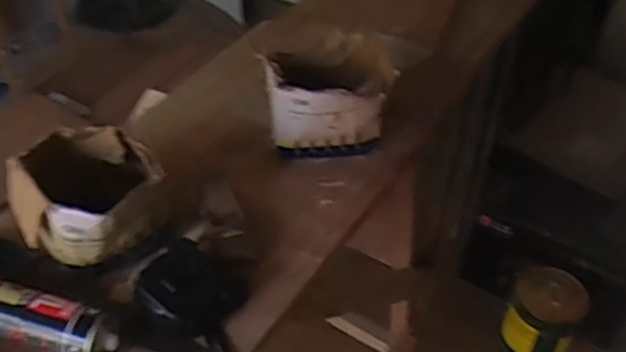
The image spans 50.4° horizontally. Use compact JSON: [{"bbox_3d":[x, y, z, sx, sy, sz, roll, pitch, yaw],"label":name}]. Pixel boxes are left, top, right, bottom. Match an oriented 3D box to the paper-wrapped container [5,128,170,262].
[{"bbox_3d":[-0.221,0.022,0.650,0.124,0.084,0.133,1,42,-1],"label":"paper-wrapped container"}]

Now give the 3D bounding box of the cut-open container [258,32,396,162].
[{"bbox_3d":[0.013,-0.097,0.796,0.136,0.105,0.134,-6,42,-8],"label":"cut-open container"}]

